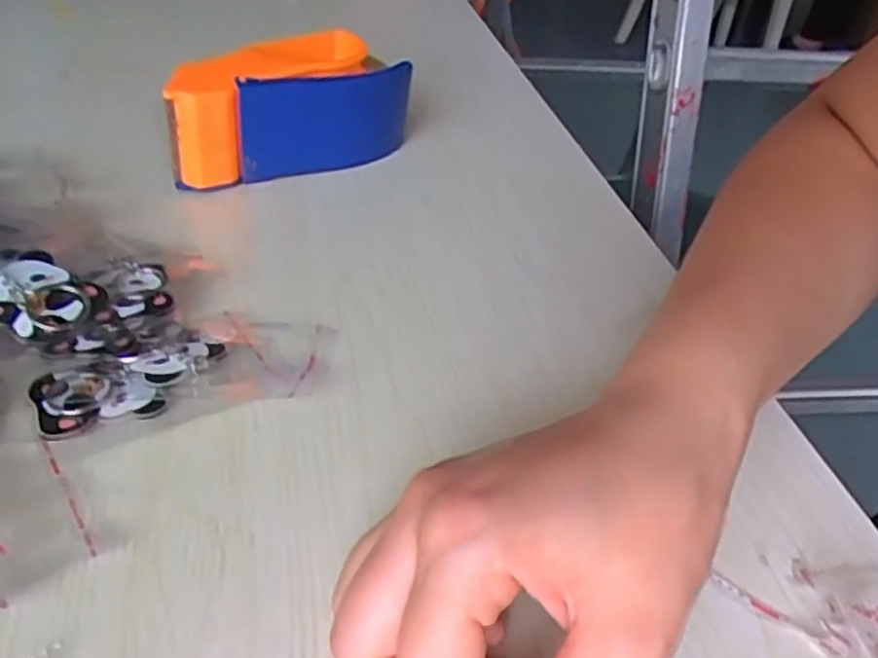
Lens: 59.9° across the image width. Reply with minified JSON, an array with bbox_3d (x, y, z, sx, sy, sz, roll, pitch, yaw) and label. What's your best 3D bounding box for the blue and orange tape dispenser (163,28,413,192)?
[{"bbox_3d":[-0.098,-0.139,0.477,0.151,0.067,0.078,-18,43,-27],"label":"blue and orange tape dispenser"}]

